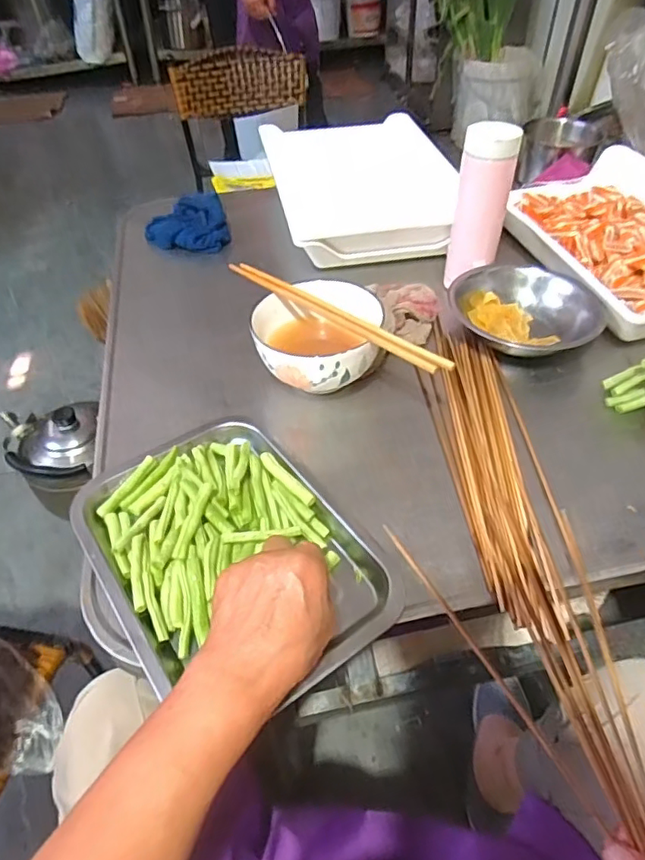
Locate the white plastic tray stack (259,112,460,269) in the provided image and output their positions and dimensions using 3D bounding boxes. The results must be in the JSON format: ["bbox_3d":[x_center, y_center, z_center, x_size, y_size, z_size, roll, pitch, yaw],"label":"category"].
[{"bbox_3d":[0.056,-0.365,0.837,0.250,0.071,0.393,-9,46,-6],"label":"white plastic tray stack"}]

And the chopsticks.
[{"bbox_3d":[0.006,-0.116,0.546,0.277,0.012,0.013,34,55,30],"label":"chopsticks"}]

